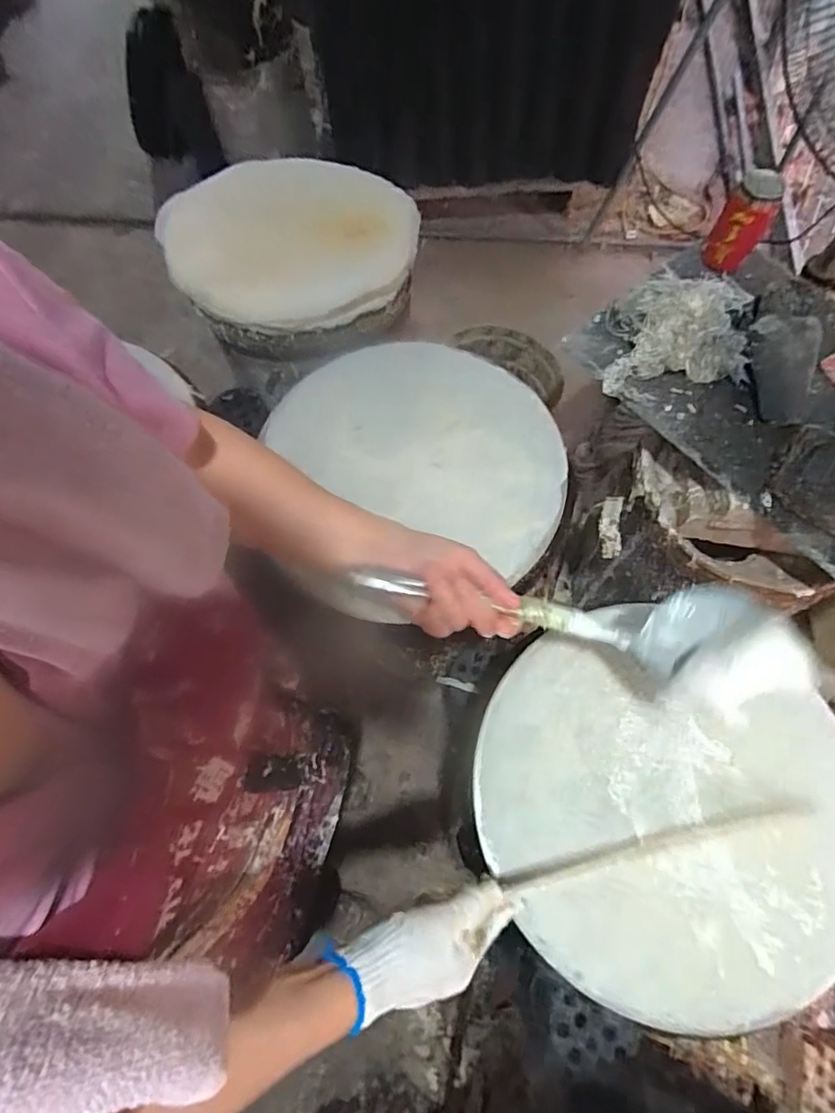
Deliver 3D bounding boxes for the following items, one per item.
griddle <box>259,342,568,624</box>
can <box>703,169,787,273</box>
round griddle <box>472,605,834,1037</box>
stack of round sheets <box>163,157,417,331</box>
[{"bbox_3d":[-0.007,-0.129,0.719,0.334,0.042,0.380,-15,68,-4],"label":"griddle"},{"bbox_3d":[0.443,-0.456,0.781,0.060,0.109,0.066,-1,68,2],"label":"can"},{"bbox_3d":[0.240,0.247,0.568,0.342,0.025,0.374,-1,68,2],"label":"round griddle"},{"bbox_3d":[-0.219,-0.518,0.941,0.424,0.068,0.375,22,70,10],"label":"stack of round sheets"}]

